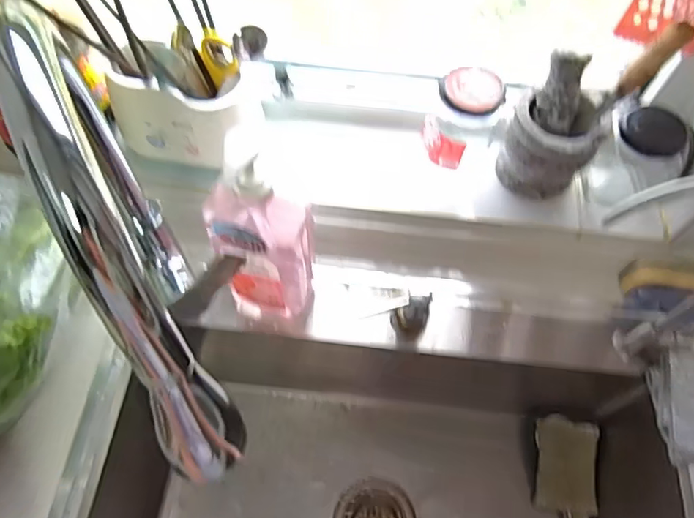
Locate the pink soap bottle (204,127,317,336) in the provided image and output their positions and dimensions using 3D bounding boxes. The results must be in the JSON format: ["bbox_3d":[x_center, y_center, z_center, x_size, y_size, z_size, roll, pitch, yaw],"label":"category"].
[{"bbox_3d":[-0.083,-0.009,0.535,0.088,0.298,0.055,4,62,0],"label":"pink soap bottle"}]

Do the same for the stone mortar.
[{"bbox_3d":[0.231,-0.129,0.631,0.096,0.104,0.091,1,62,-2],"label":"stone mortar"}]

